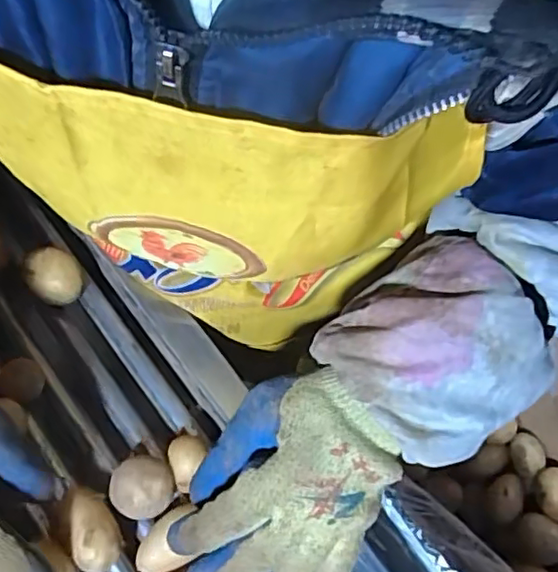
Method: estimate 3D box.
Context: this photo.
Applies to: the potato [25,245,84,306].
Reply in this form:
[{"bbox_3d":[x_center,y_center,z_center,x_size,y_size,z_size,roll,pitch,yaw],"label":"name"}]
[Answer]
[{"bbox_3d":[-0.182,-0.007,0.498,0.038,0.032,0.042,-28,68,-16],"label":"potato"}]

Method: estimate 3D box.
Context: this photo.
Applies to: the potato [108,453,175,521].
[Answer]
[{"bbox_3d":[-0.097,0.145,0.439,0.044,0.037,0.040,1,63,-2],"label":"potato"}]

